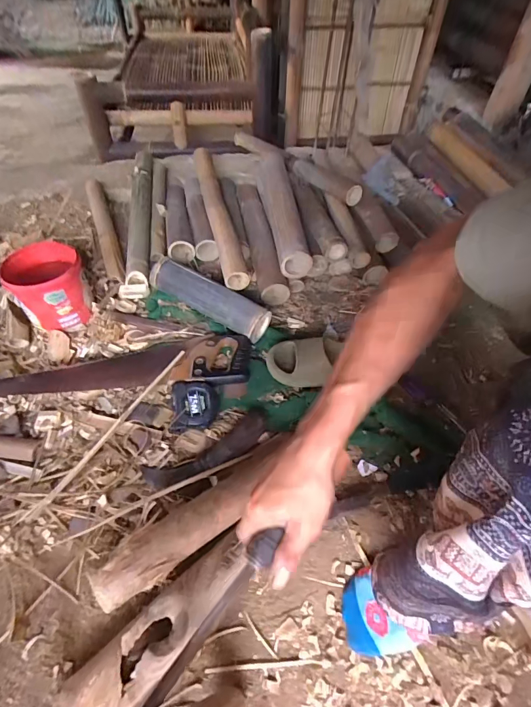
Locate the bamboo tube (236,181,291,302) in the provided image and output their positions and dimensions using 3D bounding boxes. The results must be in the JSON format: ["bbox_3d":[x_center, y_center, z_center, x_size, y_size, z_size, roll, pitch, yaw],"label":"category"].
[{"bbox_3d":[-0.021,-0.331,1.028,0.071,0.063,0.492,-7,52,-8],"label":"bamboo tube"}]

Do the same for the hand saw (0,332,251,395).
[{"bbox_3d":[-0.277,0.021,0.735,0.497,0.043,0.132,-4,52,-5],"label":"hand saw"}]

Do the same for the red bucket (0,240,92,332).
[{"bbox_3d":[-0.444,-0.141,0.793,0.134,0.122,0.167,-30,57,-24],"label":"red bucket"}]

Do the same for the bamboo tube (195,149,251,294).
[{"bbox_3d":[-0.125,-0.377,0.989,0.056,0.047,0.576,-10,51,-10],"label":"bamboo tube"}]

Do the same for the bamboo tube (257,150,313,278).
[{"bbox_3d":[0.039,-0.388,0.995,0.088,0.092,0.428,-5,51,-6],"label":"bamboo tube"}]

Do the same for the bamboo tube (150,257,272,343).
[{"bbox_3d":[-0.125,-0.128,0.827,0.289,0.061,0.063,27,54,19],"label":"bamboo tube"}]

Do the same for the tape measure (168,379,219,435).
[{"bbox_3d":[-0.127,0.095,0.689,0.081,0.044,0.086,-1,52,-3],"label":"tape measure"}]

